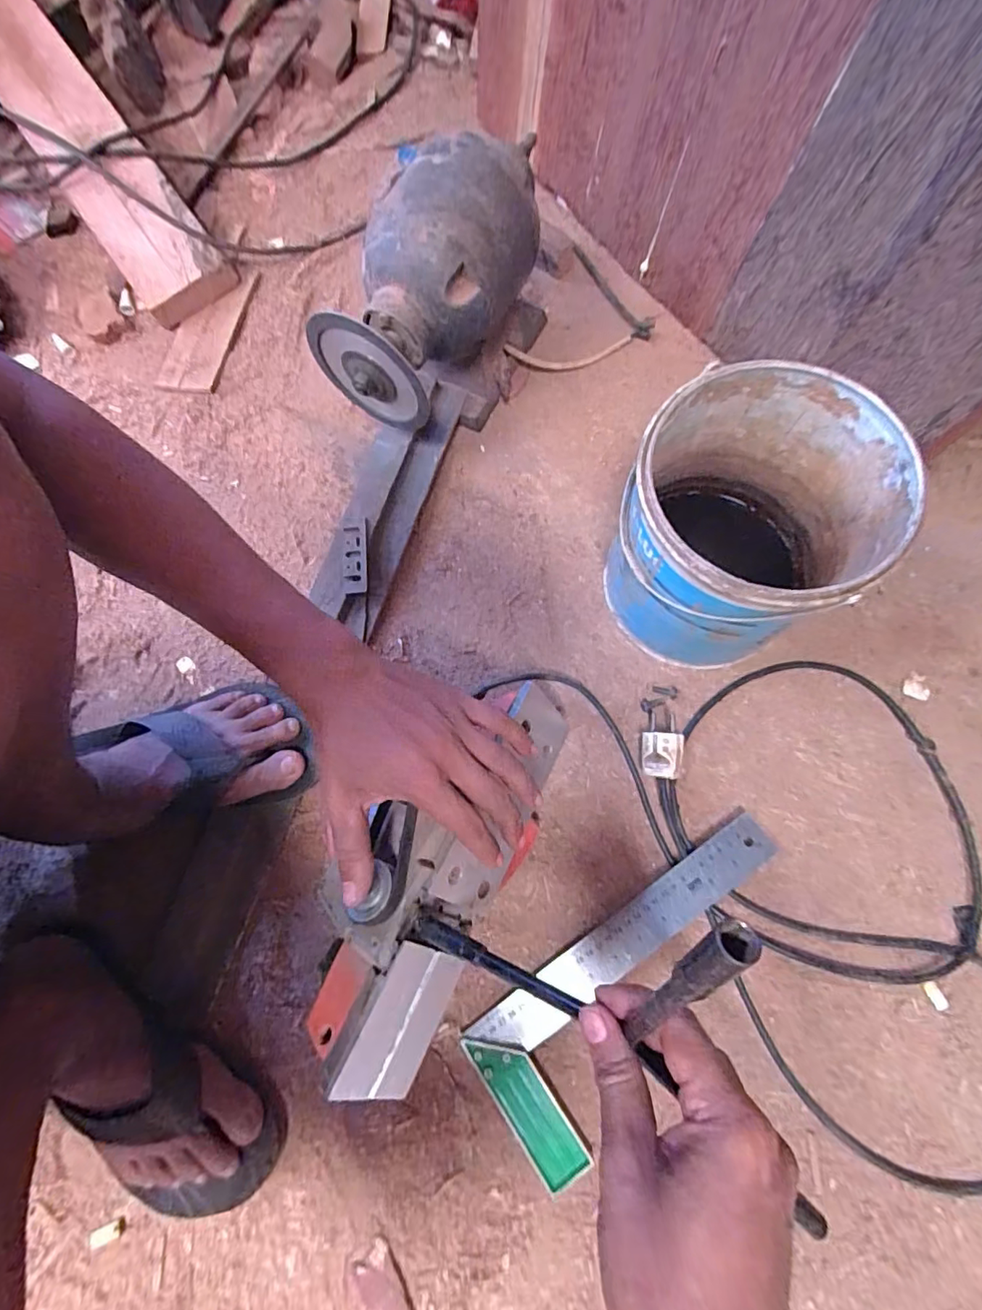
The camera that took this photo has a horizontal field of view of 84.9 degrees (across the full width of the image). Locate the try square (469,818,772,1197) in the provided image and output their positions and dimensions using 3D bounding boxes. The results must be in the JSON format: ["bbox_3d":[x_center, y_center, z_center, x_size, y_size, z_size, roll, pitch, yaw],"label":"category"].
[{"bbox_3d":[0.129,0.266,0.432,0.295,0.021,0.119,-36,77,-8],"label":"try square"}]

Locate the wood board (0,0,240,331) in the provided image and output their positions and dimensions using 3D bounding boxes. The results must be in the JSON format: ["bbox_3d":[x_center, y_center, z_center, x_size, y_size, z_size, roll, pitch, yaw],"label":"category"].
[{"bbox_3d":[-0.582,-0.740,0.682,0.108,0.041,0.794,-37,81,1],"label":"wood board"}]

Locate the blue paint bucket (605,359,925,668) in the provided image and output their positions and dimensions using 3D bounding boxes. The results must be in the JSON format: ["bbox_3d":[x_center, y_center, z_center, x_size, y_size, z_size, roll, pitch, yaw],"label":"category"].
[{"bbox_3d":[0.193,-0.096,0.441,0.168,0.189,0.182,0,75,1],"label":"blue paint bucket"}]

